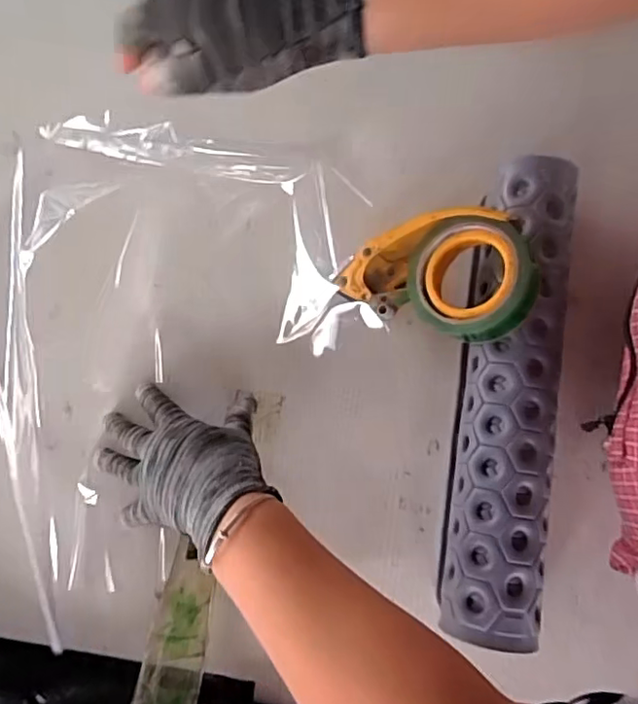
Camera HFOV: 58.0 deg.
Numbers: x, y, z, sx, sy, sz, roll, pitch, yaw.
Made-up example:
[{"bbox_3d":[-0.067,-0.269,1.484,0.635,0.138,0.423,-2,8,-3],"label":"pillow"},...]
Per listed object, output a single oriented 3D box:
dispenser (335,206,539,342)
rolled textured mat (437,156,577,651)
[{"bbox_3d":[0.100,-0.069,0.476,0.145,0.060,0.098,21,94,28],"label":"dispenser"},{"bbox_3d":[0.160,0.033,0.488,0.077,0.075,0.392,8,79,3],"label":"rolled textured mat"}]

